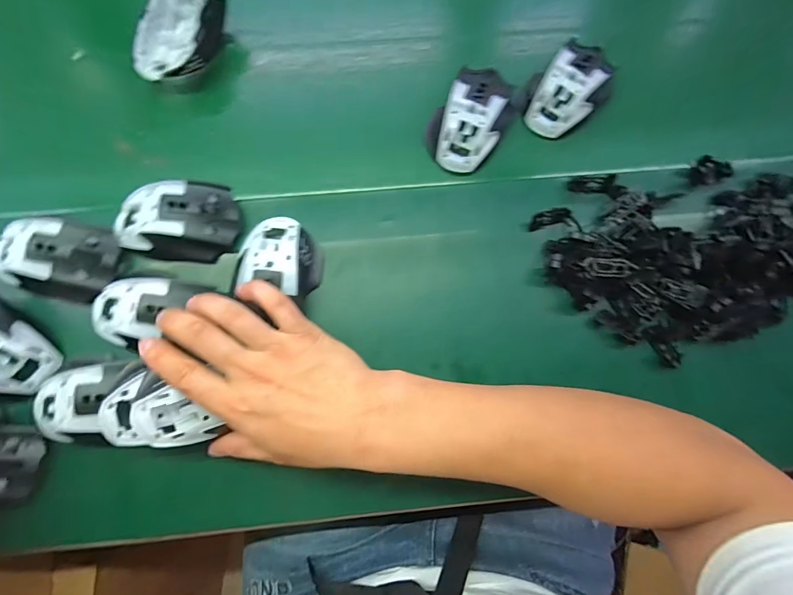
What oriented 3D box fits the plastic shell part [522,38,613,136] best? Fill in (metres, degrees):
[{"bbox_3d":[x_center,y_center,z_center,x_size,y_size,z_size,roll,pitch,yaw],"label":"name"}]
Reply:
[{"bbox_3d":[0.174,-0.212,0.393,0.089,0.030,0.063,-43,87,-2],"label":"plastic shell part"}]

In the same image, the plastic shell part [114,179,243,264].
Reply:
[{"bbox_3d":[-0.208,-0.071,0.355,0.113,0.033,0.071,0,86,1],"label":"plastic shell part"}]

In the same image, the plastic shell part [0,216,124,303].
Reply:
[{"bbox_3d":[-0.308,-0.036,0.343,0.099,0.032,0.069,11,86,1],"label":"plastic shell part"}]

